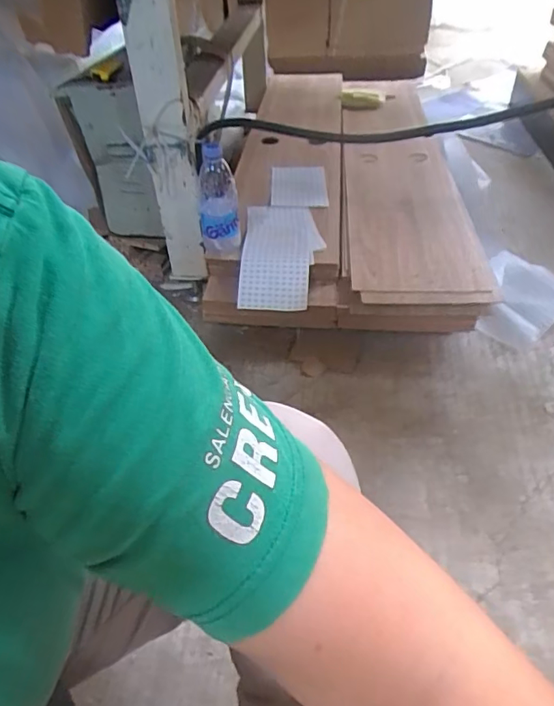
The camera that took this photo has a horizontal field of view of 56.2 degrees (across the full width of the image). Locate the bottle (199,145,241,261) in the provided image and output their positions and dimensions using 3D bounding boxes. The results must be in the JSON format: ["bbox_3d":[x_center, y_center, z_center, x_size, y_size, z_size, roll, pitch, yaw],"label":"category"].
[{"bbox_3d":[-0.109,-0.278,0.947,0.073,0.181,0.062,-6,44,-3],"label":"bottle"}]

